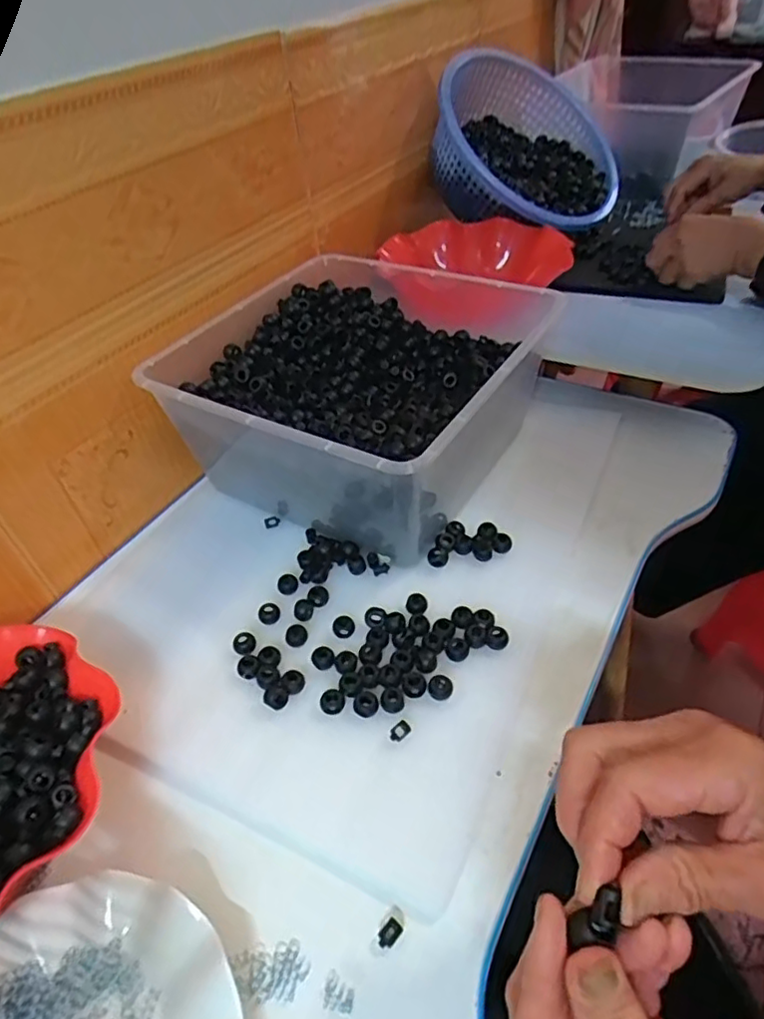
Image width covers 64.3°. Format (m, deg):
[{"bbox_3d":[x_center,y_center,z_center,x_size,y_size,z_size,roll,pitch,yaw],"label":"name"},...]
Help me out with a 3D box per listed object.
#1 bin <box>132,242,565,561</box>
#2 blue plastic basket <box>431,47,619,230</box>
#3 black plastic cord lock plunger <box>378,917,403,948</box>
[{"bbox_3d":[-0.017,-0.124,0.608,0.307,0.134,0.324,20,49,25],"label":"bin"},{"bbox_3d":[0.192,-0.485,0.836,0.265,0.116,0.279,33,59,-11],"label":"blue plastic basket"},{"bbox_3d":[0.004,0.239,0.342,0.014,0.005,0.011,-36,50,-28],"label":"black plastic cord lock plunger"}]

